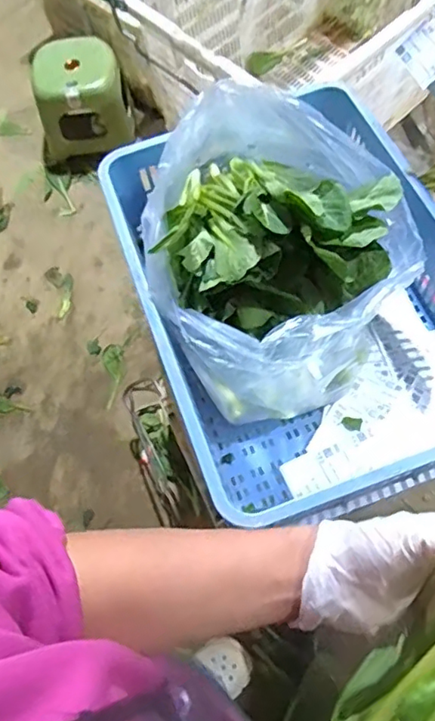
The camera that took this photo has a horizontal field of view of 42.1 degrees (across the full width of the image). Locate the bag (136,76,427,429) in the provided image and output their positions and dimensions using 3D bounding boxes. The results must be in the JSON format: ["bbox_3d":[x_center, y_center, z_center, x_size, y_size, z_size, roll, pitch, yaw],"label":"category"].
[{"bbox_3d":[0.066,-0.156,0.790,0.387,0.240,0.352,40,73,20],"label":"bag"}]

